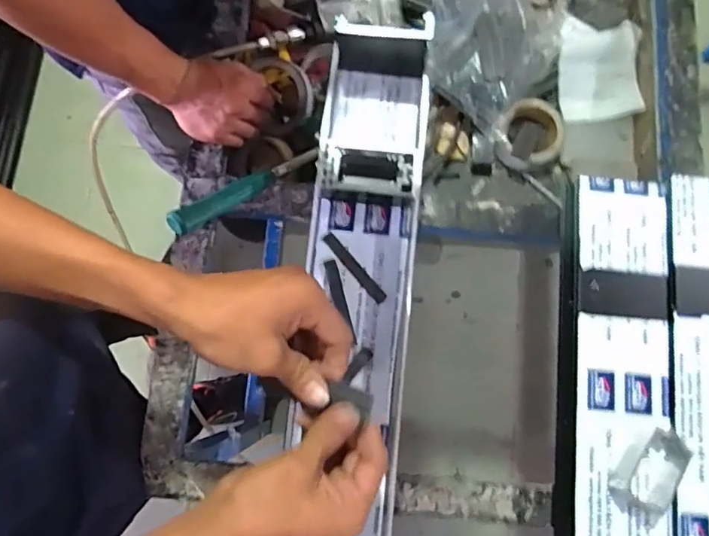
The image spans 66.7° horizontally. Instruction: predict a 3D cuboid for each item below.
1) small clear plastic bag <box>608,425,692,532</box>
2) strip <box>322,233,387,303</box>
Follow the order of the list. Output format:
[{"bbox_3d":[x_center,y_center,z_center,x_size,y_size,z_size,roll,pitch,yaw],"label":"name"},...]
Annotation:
[{"bbox_3d":[0.306,0.211,0.551,0.061,0.029,0.093,36,78,7],"label":"small clear plastic bag"},{"bbox_3d":[0.000,0.000,0.593,0.013,0.004,0.094,-40,80,-10],"label":"strip"}]

